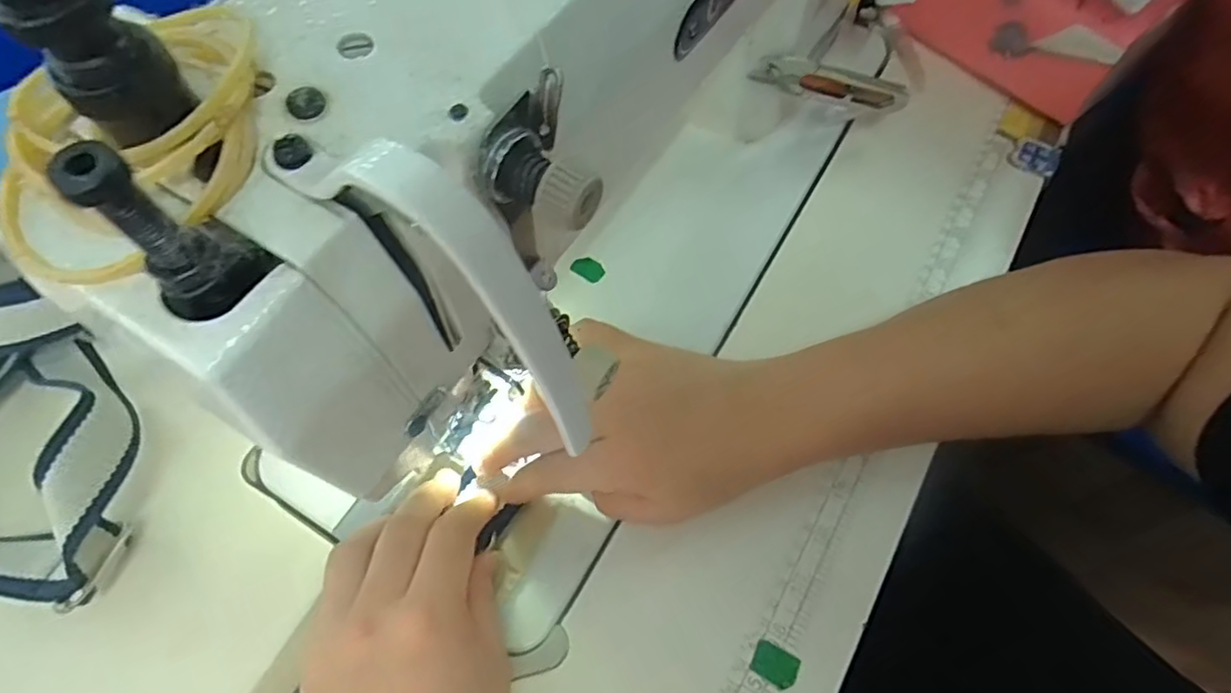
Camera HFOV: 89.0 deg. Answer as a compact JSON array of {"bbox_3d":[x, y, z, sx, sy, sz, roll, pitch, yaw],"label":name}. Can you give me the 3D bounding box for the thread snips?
[{"bbox_3d":[0.126,-0.155,0.370,0.106,0.027,0.015,2,63,-23],"label":"thread snips"}]

